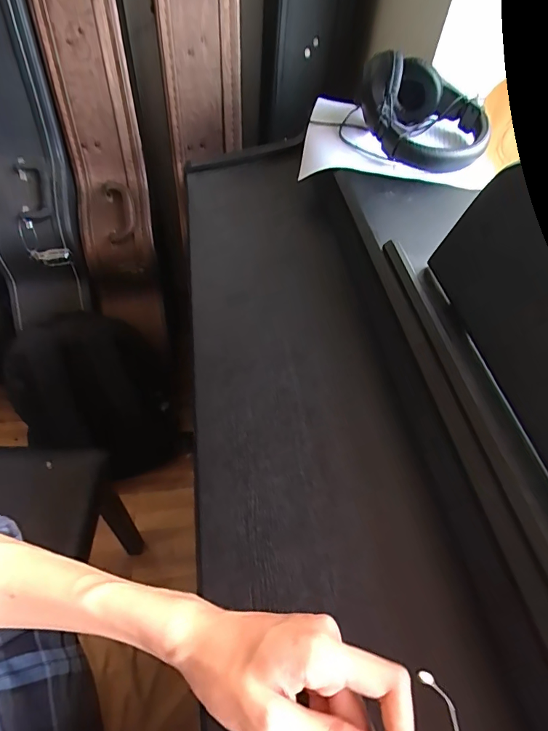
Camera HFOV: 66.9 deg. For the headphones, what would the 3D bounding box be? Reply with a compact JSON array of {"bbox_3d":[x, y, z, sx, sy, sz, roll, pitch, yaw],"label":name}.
[{"bbox_3d":[0.210,-0.346,0.569,0.173,0.092,0.135,5,53,0],"label":"headphones"}]

